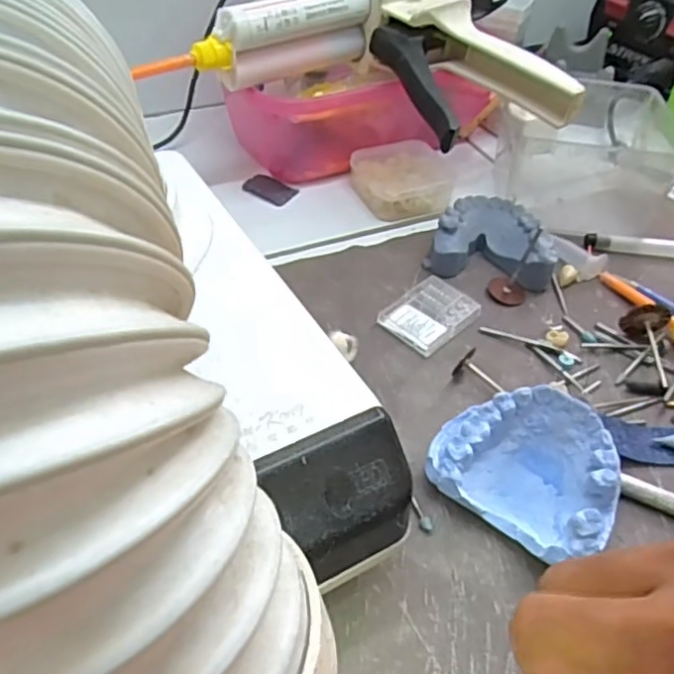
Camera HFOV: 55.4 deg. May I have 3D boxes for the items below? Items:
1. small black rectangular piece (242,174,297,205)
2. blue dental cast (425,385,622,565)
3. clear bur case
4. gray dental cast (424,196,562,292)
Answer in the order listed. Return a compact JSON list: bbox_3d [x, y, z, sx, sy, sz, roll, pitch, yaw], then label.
[{"bbox_3d":[-0.043,-0.095,0.414,0.032,0.004,0.021,23,50,18],"label":"small black rectangular piece"},{"bbox_3d":[0.075,0.051,0.249,0.068,0.037,0.051,33,53,25],"label":"blue dental cast"},{"bbox_3d":[0.048,-0.012,0.330,0.045,0.007,0.035,-34,57,-30],"label":"clear bur case"},{"bbox_3d":[0.089,-0.055,0.363,0.066,0.022,0.055,14,47,10],"label":"gray dental cast"}]

